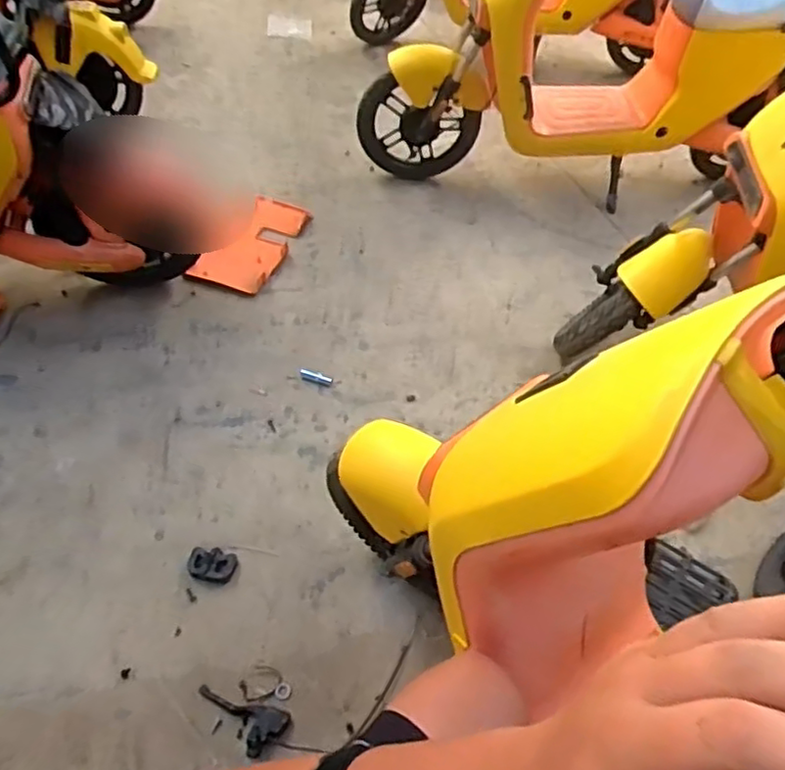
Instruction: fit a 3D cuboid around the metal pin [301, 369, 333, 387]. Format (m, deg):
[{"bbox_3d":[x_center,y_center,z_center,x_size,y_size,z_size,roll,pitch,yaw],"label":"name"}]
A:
[{"bbox_3d":[-0.174,-0.018,1.510,0.077,0.019,0.019,15,48,7],"label":"metal pin"}]

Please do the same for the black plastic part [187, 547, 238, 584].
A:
[{"bbox_3d":[-0.320,0.320,1.181,0.083,0.017,0.055,10,48,3],"label":"black plastic part"}]

